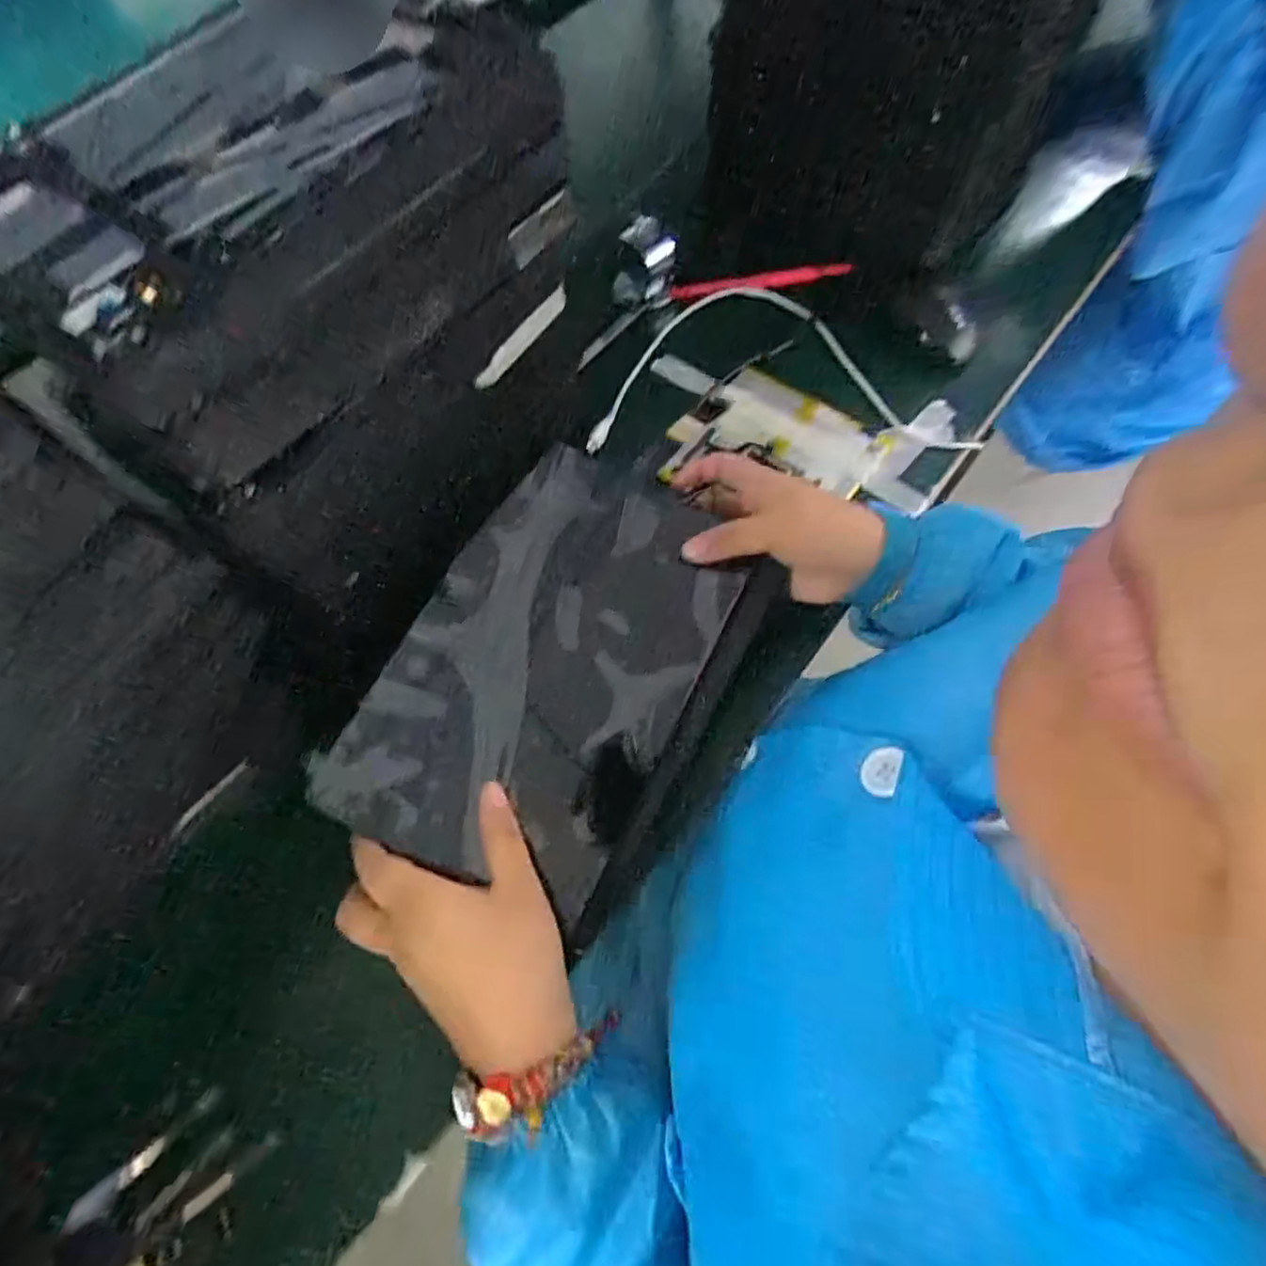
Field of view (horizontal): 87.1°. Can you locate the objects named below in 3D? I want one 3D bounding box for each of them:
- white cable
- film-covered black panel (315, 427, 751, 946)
[{"bbox_3d":[0.110,-0.212,0.523,0.282,0.018,0.168,0,65,3],"label":"white cable"},{"bbox_3d":[-0.046,0.019,0.363,0.153,0.010,0.229,29,73,5],"label":"film-covered black panel"}]

